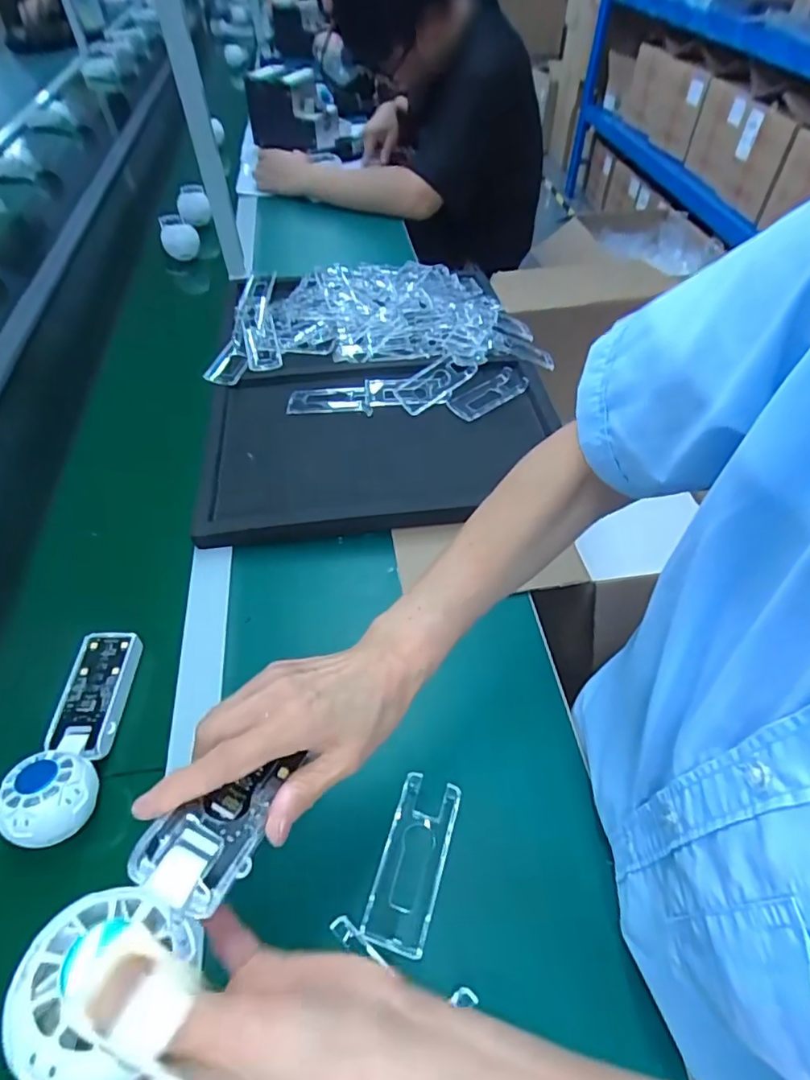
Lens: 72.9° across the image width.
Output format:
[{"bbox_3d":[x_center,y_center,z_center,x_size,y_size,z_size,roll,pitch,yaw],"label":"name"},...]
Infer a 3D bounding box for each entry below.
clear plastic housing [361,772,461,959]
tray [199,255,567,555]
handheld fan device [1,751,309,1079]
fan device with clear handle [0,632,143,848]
[{"bbox_3d":[0.006,0.231,0.397,0.043,0.012,0.108,15,53,12],"label":"clear plastic housing"},{"bbox_3d":[-0.044,-0.243,0.759,0.430,0.047,0.565,-5,52,-4],"label":"tray"},{"bbox_3d":[-0.094,0.147,0.239,0.069,0.036,0.137,7,15,10],"label":"handheld fan device"},{"bbox_3d":[-0.264,0.147,0.440,0.055,0.056,0.173,-7,53,0],"label":"fan device with clear handle"}]

